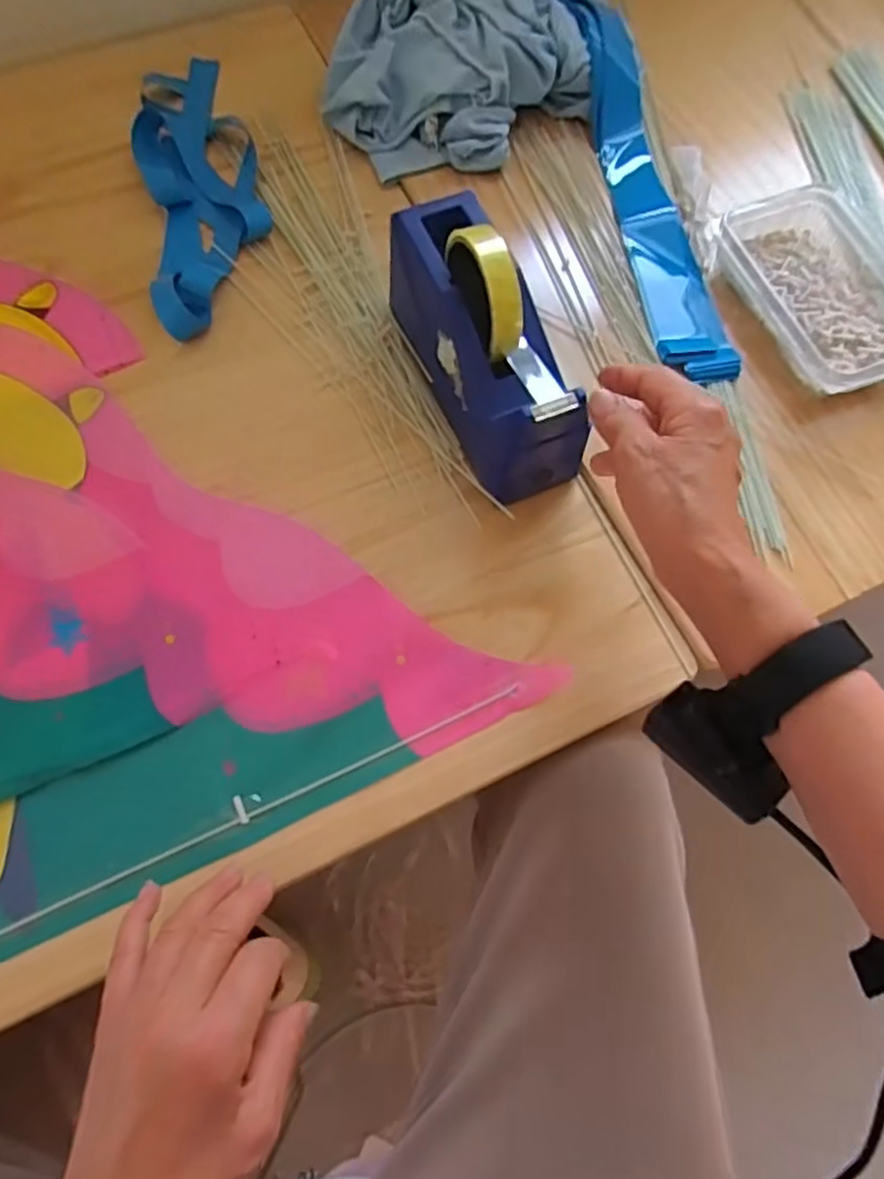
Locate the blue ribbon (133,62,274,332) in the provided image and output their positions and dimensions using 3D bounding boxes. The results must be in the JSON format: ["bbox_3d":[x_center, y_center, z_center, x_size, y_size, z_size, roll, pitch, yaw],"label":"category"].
[{"bbox_3d":[-0.208,-0.354,0.603,0.098,0.032,0.313,-13,71,-7],"label":"blue ribbon"}]

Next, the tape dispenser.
[{"bbox_3d":[0.028,-0.174,0.496,0.070,0.116,0.203,-23,73,-10],"label":"tape dispenser"}]

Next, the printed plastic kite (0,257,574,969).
[{"bbox_3d":[-0.394,-0.017,0.474,0.778,0.024,0.467,38,73,11],"label":"printed plastic kite"}]

